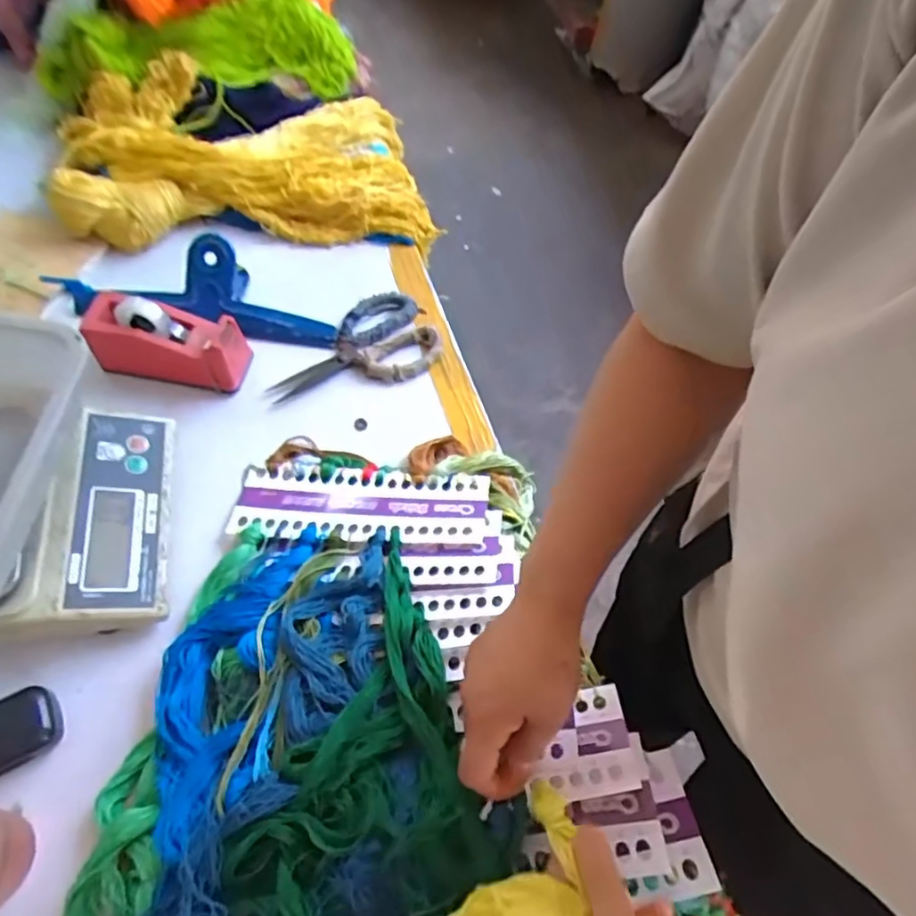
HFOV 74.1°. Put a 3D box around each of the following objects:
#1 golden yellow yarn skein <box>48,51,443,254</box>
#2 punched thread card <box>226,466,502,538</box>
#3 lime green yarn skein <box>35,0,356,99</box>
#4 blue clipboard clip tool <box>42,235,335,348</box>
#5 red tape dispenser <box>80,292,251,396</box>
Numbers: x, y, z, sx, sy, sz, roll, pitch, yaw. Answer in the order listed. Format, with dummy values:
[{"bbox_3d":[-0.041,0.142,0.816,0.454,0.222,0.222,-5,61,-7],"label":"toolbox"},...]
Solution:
[{"bbox_3d":[-0.266,-0.400,0.798,0.466,0.085,0.276,0,60,-6],"label":"golden yellow yarn skein"},{"bbox_3d":[-0.089,0.045,0.581,0.250,0.009,0.071,1,47,6],"label":"punched thread card"},{"bbox_3d":[-0.351,-0.560,0.844,0.419,0.110,0.098,-14,62,-13],"label":"lime green yarn skein"},{"bbox_3d":[-0.259,-0.195,0.689,0.271,0.061,0.092,11,60,1],"label":"blue clipboard clip tool"},{"bbox_3d":[-0.301,-0.121,0.641,0.164,0.071,0.059,11,60,1],"label":"red tape dispenser"}]

